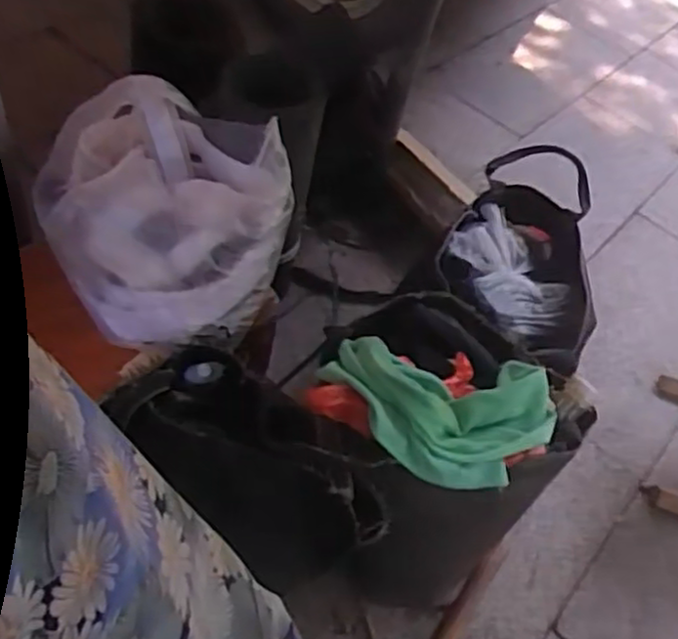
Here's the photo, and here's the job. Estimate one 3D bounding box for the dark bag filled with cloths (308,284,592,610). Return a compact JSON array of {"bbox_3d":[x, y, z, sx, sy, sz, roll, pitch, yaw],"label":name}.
[{"bbox_3d":[0.106,0.148,0.863,0.289,0.258,0.277,-34,65,-31],"label":"dark bag filled with cloths"}]

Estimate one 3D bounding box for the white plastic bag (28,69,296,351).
[{"bbox_3d":[-0.209,-0.134,0.835,0.279,0.119,0.278,29,52,12],"label":"white plastic bag"}]

